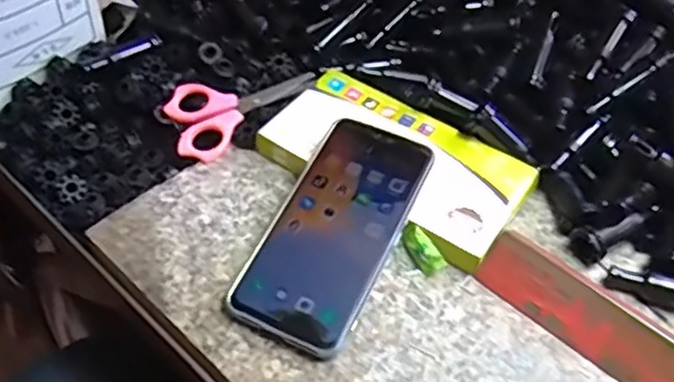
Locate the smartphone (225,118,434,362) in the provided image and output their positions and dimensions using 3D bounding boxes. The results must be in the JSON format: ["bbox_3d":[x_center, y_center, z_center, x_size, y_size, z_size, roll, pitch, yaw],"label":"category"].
[{"bbox_3d":[-0.001,0.021,0.412,0.075,0.010,0.154,21,59,16],"label":"smartphone"}]

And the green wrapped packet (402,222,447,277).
[{"bbox_3d":[0.054,0.037,0.423,0.013,0.014,0.032,-22,55,-21],"label":"green wrapped packet"}]

